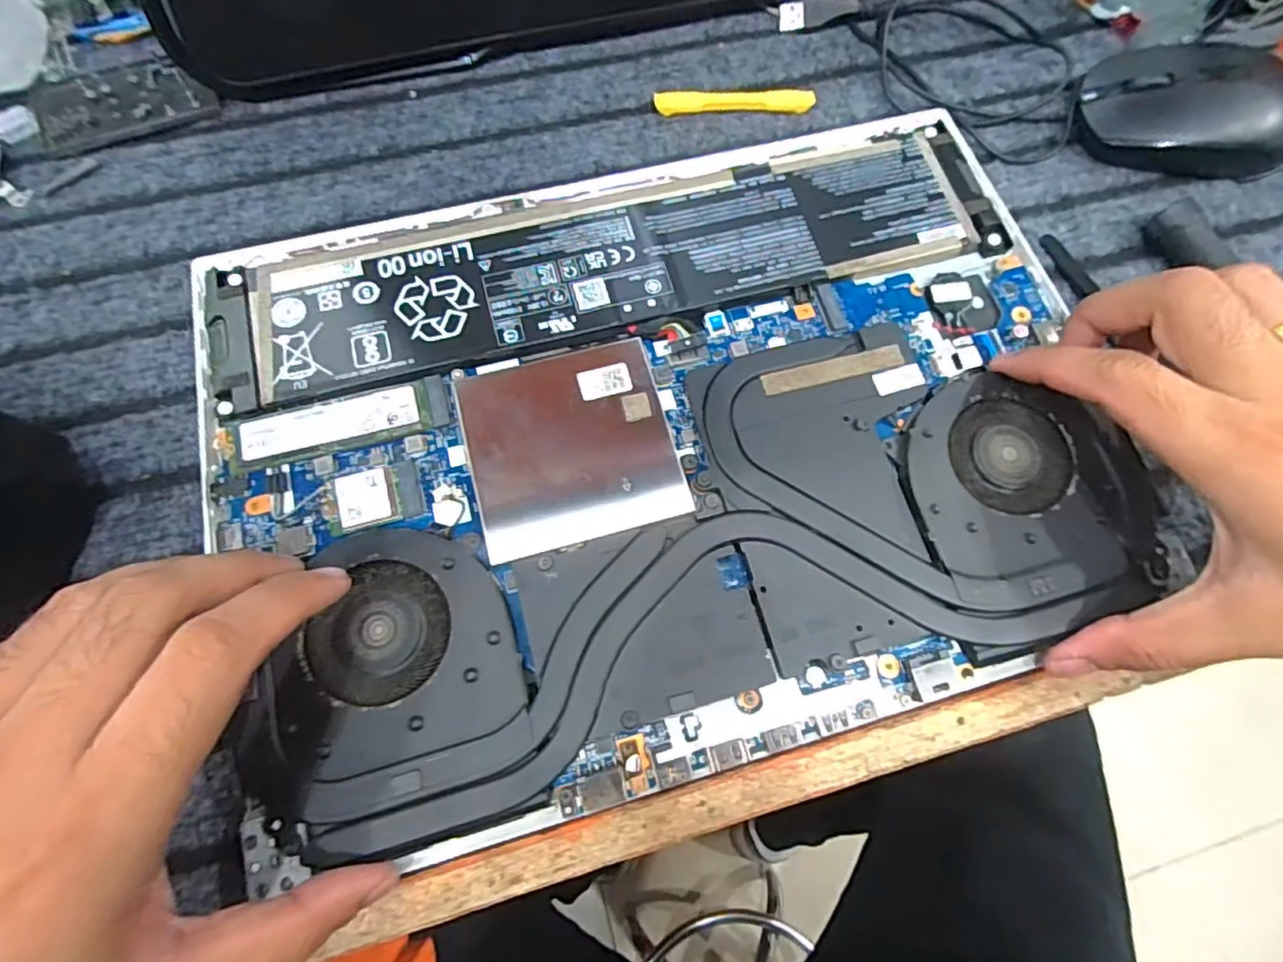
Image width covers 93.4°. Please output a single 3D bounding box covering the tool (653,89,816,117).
[{"bbox_3d":[0.047,-0.192,0.306,0.080,0.006,0.010,-3,73,-3],"label":"tool"}]

